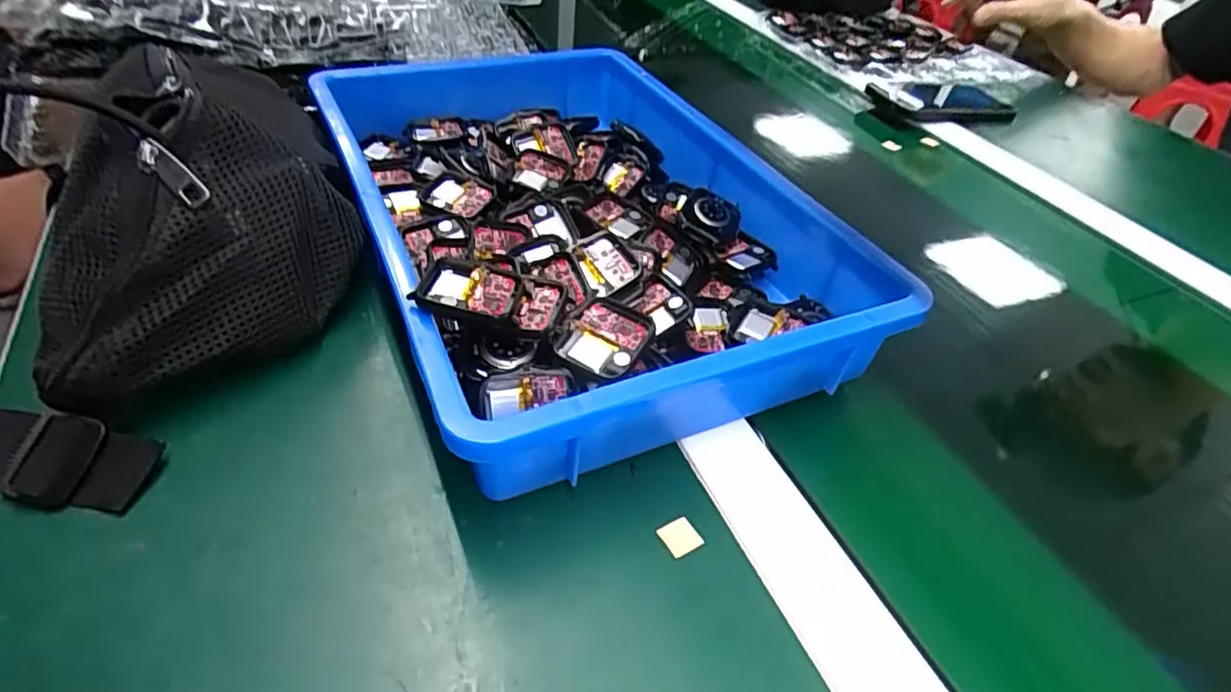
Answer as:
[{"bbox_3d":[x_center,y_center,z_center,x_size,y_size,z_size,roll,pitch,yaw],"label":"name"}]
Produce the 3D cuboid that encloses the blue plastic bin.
[{"bbox_3d":[-0.030,-0.086,0.418,0.248,0.069,0.369,-15,46,-23],"label":"blue plastic bin"}]

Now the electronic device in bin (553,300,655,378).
[{"bbox_3d":[-0.005,-0.004,0.300,0.037,0.008,0.039,21,43,15],"label":"electronic device in bin"}]

